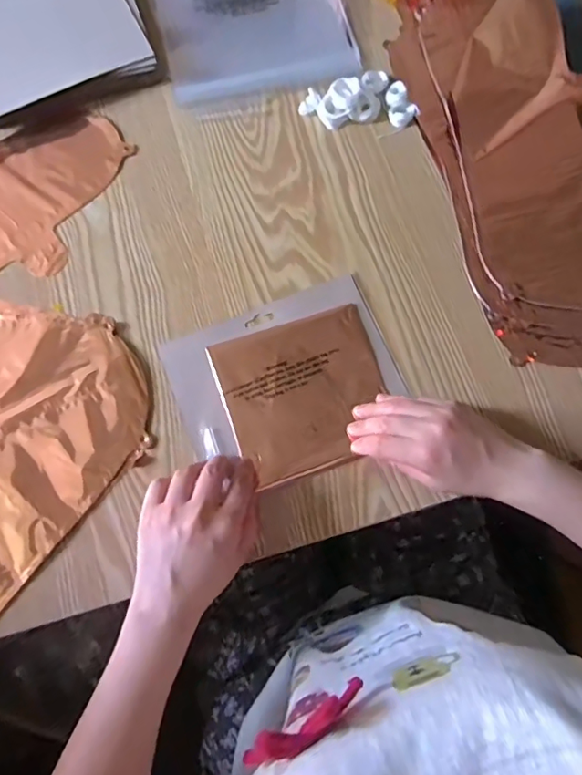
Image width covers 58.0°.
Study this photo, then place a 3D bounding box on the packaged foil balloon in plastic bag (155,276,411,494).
[{"bbox_3d":[-0.002,-0.003,0.469,0.192,0.012,0.157,-22,75,-6],"label":"packaged foil balloon in plastic bag"}]

